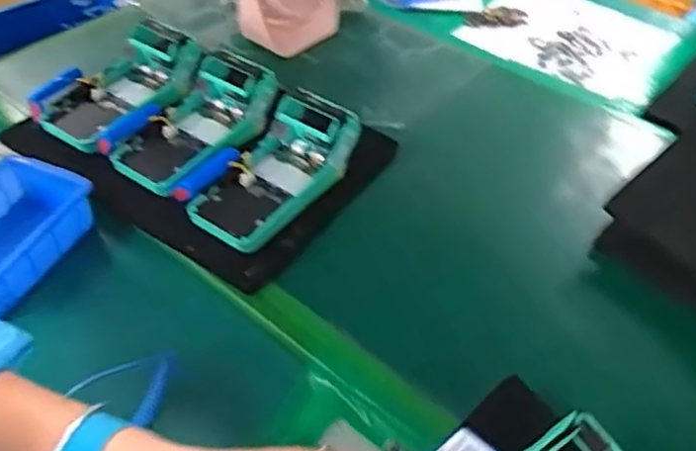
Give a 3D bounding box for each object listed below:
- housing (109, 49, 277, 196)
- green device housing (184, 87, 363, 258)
[{"bbox_3d":[-0.149,-0.105,0.640,0.084,0.055,0.169,32,52,24],"label":"housing"},{"bbox_3d":[-0.067,-0.053,0.602,0.080,0.065,0.166,29,51,22],"label":"green device housing"}]

